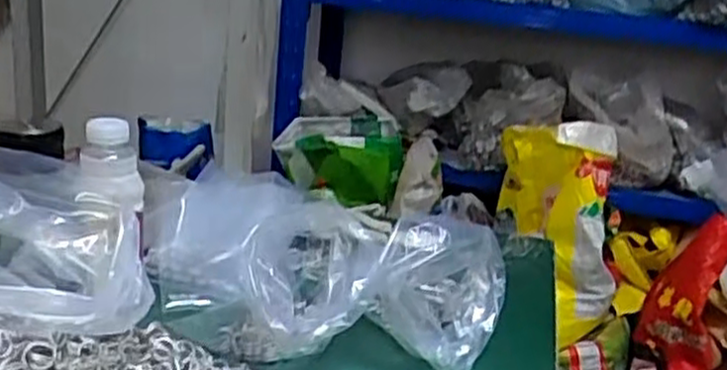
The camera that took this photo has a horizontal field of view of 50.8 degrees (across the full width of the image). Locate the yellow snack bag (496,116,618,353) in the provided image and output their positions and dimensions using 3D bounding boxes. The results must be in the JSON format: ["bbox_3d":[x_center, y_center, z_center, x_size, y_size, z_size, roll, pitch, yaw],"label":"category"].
[{"bbox_3d":[0.469,0.107,1.829,0.203,0.509,0.271,-7,-4,-39],"label":"yellow snack bag"}]

